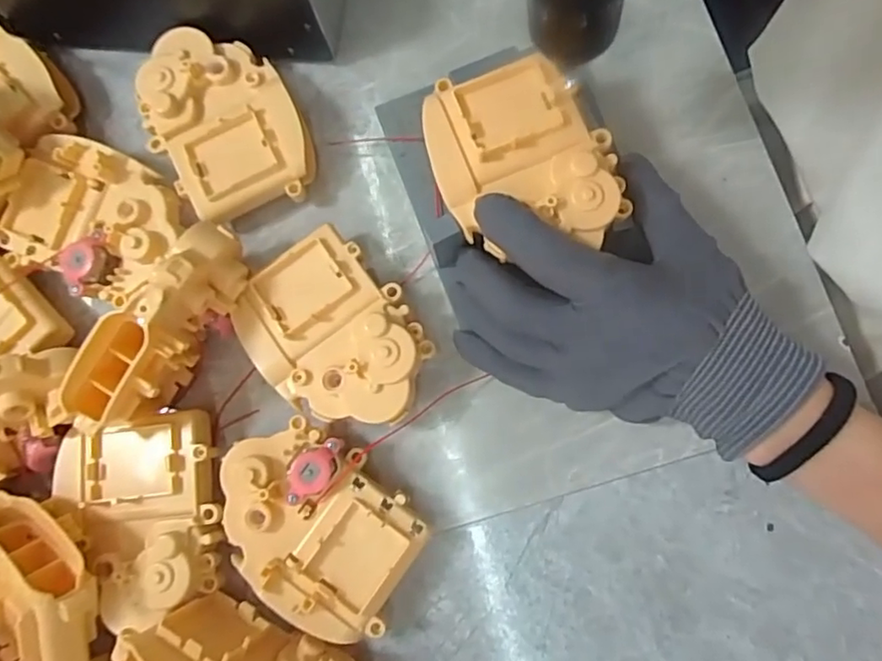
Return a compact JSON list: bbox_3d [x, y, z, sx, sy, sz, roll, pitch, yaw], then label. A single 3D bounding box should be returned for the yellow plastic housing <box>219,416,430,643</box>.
[{"bbox_3d":[-0.059,0.090,0.279,0.096,0.032,0.071,37,86,9],"label":"yellow plastic housing"}]

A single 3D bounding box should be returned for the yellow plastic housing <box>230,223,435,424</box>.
[{"bbox_3d":[-0.051,0.004,0.293,0.070,0.034,0.094,-43,81,-2],"label":"yellow plastic housing"}]

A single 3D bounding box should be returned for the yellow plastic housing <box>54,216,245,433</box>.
[{"bbox_3d":[-0.129,0.004,0.272,0.040,0.052,0.115,39,87,9],"label":"yellow plastic housing"}]

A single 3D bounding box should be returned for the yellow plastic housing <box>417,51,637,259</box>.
[{"bbox_3d":[0.036,-0.077,0.262,0.077,0.019,0.086,-12,79,-4],"label":"yellow plastic housing"}]

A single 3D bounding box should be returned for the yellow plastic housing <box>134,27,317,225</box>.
[{"bbox_3d":[-0.113,-0.107,0.316,0.071,0.029,0.097,-27,81,0],"label":"yellow plastic housing"}]

